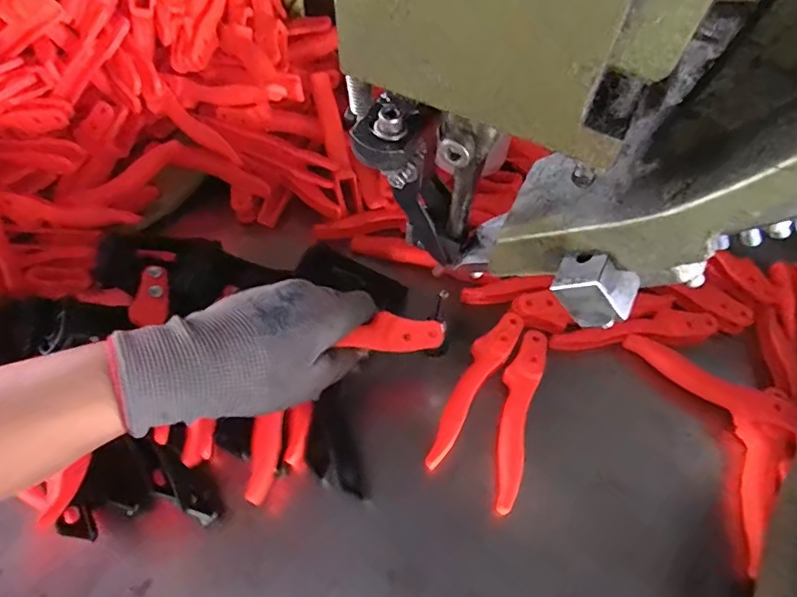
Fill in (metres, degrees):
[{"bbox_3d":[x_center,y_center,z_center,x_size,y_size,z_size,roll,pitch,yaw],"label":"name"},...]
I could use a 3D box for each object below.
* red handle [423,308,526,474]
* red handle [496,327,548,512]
[{"bbox_3d":[0.052,0.063,0.368,0.024,0.012,0.128,31,67,17],"label":"red handle"},{"bbox_3d":[0.083,0.083,0.359,0.024,0.017,0.129,16,63,10],"label":"red handle"}]

